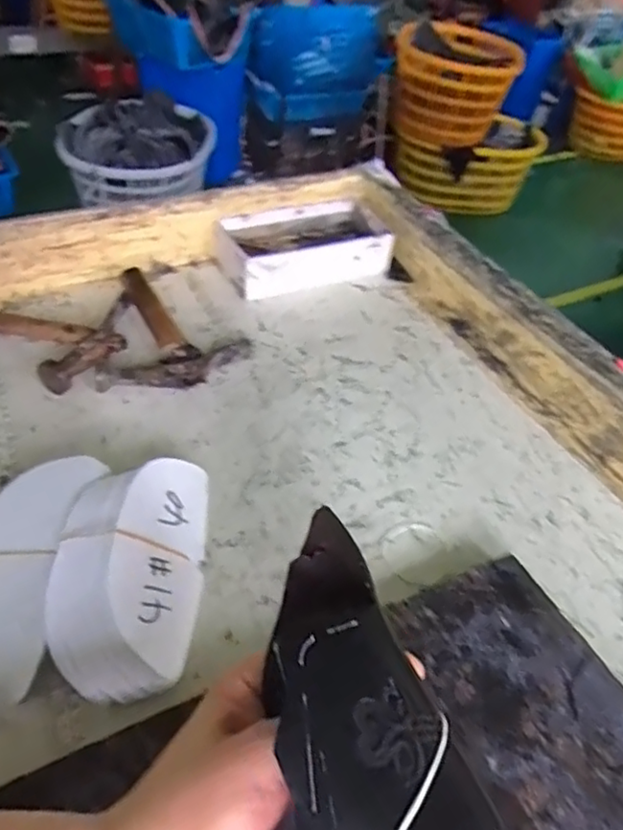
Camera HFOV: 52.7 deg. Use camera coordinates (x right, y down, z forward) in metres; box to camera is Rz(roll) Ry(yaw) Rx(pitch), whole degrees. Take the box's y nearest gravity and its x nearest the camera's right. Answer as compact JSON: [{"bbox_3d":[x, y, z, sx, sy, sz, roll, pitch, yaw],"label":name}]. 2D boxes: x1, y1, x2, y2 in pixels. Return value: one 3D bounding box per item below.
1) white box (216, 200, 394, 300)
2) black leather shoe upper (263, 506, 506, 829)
[{"bbox_3d":[-0.009,-0.197,0.740,0.189,0.053,0.104,-13,47,-20],"label":"white box"},{"bbox_3d":[0.022,0.130,0.218,0.073,0.020,0.201,-15,54,-22],"label":"black leather shoe upper"}]

